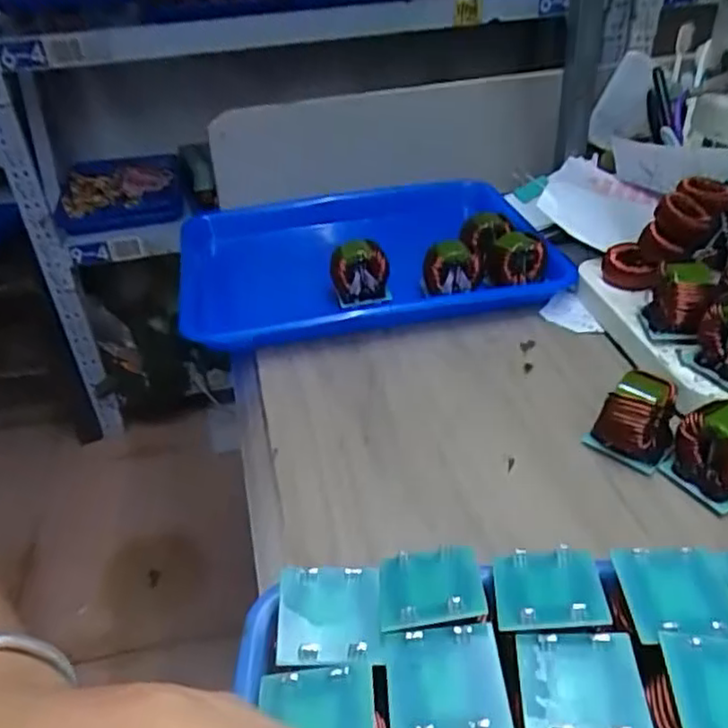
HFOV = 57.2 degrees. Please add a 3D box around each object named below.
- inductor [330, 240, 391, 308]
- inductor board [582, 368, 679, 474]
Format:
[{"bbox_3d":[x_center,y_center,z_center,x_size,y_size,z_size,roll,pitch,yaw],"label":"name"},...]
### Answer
[{"bbox_3d":[-0.003,-0.076,0.569,0.049,0.054,0.024,-5,35,-2],"label":"inductor"},{"bbox_3d":[0.167,0.033,0.413,0.046,0.047,0.038,18,40,27],"label":"inductor board"}]

